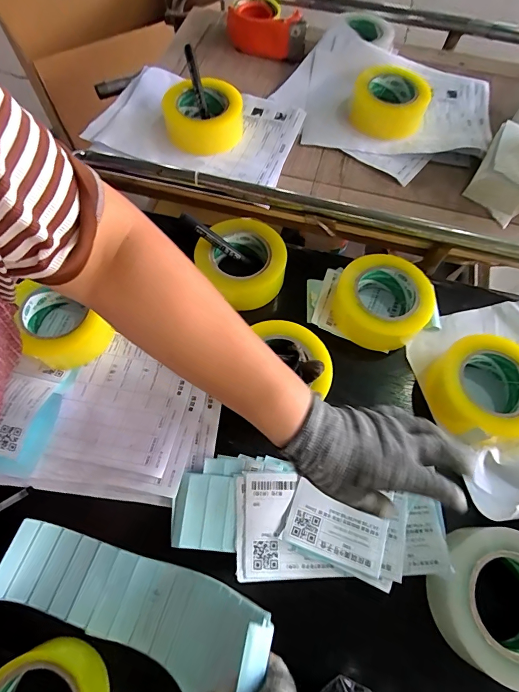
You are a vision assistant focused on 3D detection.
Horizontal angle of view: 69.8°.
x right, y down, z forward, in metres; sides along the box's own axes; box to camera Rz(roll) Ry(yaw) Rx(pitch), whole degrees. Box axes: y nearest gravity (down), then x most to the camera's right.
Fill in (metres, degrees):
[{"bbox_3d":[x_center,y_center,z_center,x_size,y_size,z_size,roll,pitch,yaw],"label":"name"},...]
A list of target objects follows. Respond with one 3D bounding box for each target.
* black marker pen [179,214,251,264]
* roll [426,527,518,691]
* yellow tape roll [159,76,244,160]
[{"bbox_3d":[-0.057,-0.142,0.501,0.107,0.014,0.011,32,64,-23],"label":"black marker pen"},{"bbox_3d":[0.229,0.239,0.351,0.120,0.046,0.119,-1,70,2],"label":"roll"},{"bbox_3d":[-0.089,-0.364,0.592,0.122,0.067,0.122,0,65,-1],"label":"yellow tape roll"}]

